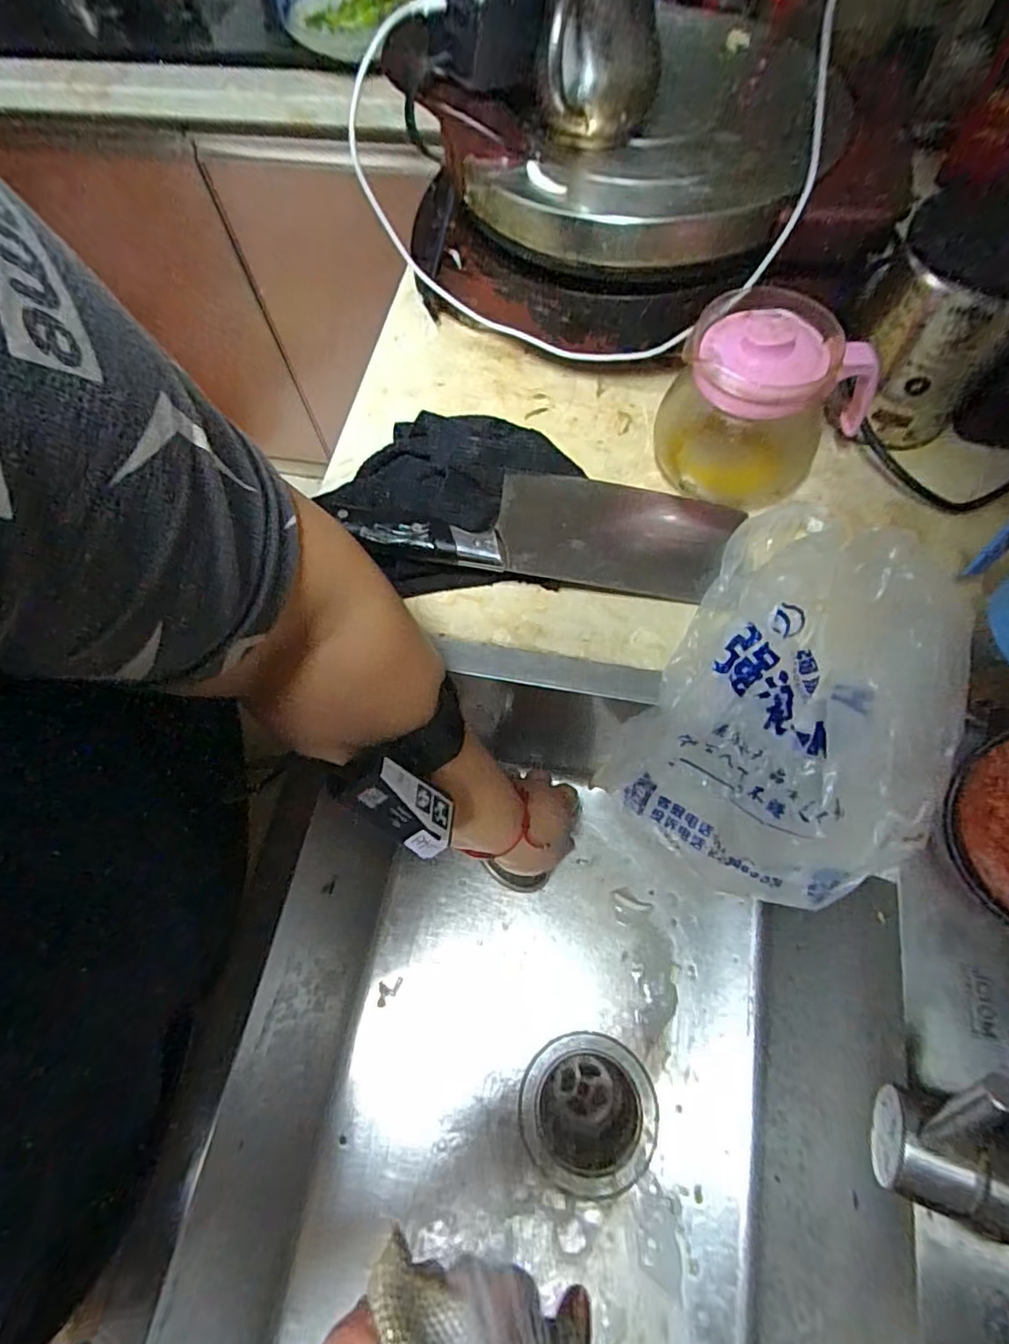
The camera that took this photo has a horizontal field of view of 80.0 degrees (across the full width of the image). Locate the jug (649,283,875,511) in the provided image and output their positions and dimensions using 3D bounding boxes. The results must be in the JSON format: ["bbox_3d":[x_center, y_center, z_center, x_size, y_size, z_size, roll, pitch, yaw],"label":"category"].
[{"bbox_3d":[0.184,-0.187,0.429,0.136,0.103,0.098,12,69,8],"label":"jug"}]

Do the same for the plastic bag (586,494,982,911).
[{"bbox_3d":[0.195,0.006,0.393,0.172,0.114,0.275,30,72,14],"label":"plastic bag"}]

